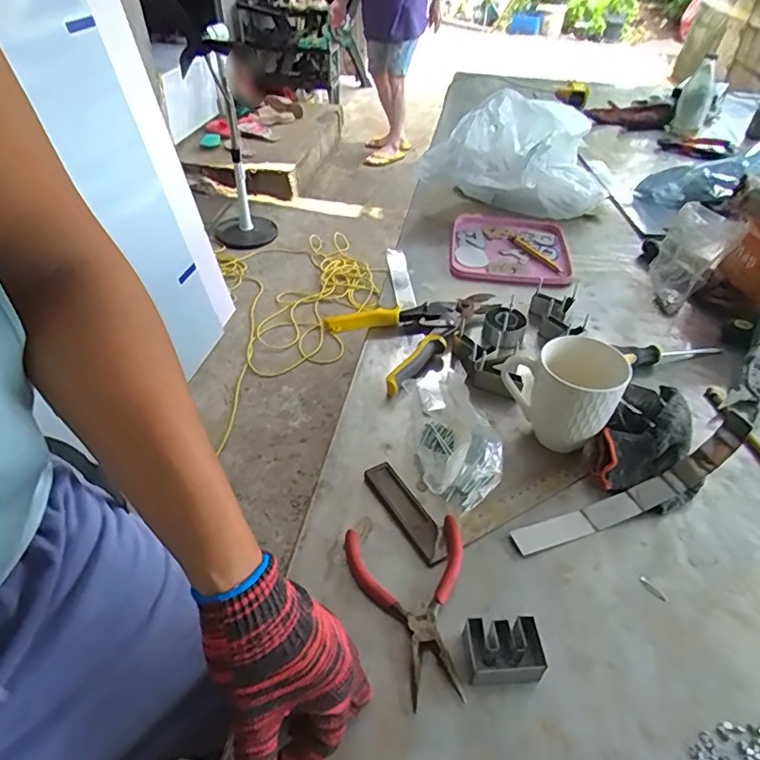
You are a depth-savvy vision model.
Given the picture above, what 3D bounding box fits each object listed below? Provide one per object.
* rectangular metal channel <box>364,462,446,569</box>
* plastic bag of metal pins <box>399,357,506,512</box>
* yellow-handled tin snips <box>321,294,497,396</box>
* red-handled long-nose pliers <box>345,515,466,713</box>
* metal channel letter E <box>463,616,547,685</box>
[{"bbox_3d":[0.025,0.123,0.510,0.029,0.009,0.114,-21,47,-24],"label":"rectangular metal channel"},{"bbox_3d":[0.070,0.055,0.542,0.077,0.069,0.138,-8,43,-11],"label":"plastic bag of metal pins"},{"bbox_3d":[0.055,-0.076,0.714,0.208,0.027,0.142,-26,49,-27],"label":"yellow-handled tin snips"},{"bbox_3d":[0.028,0.181,0.439,0.098,0.016,0.141,-4,42,-7],"label":"red-handled long-nose pliers"},{"bbox_3d":[0.092,0.204,0.407,0.053,0.028,0.036,-2,42,-4],"label":"metal channel letter E"}]

